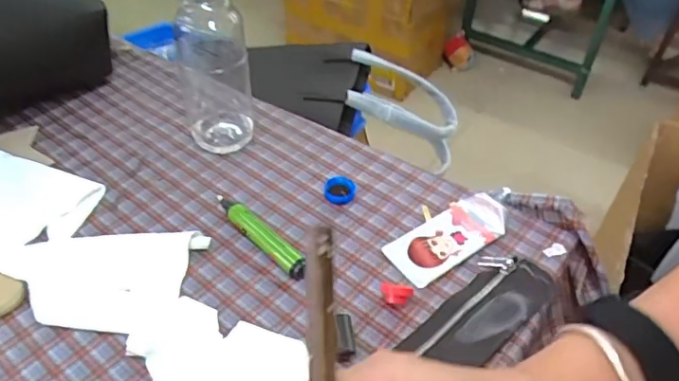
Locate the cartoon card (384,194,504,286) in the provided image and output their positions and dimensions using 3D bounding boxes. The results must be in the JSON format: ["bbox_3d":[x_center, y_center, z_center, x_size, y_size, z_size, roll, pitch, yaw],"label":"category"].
[{"bbox_3d":[0.096,0.040,0.496,0.110,0.011,0.056,-33,51,-23],"label":"cartoon card"}]

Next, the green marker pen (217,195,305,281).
[{"bbox_3d":[-0.070,0.037,0.492,0.021,0.018,0.120,-31,52,-29],"label":"green marker pen"}]

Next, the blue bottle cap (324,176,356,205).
[{"bbox_3d":[0.000,0.000,0.540,0.030,0.012,0.030,1,44,-1],"label":"blue bottle cap"}]

